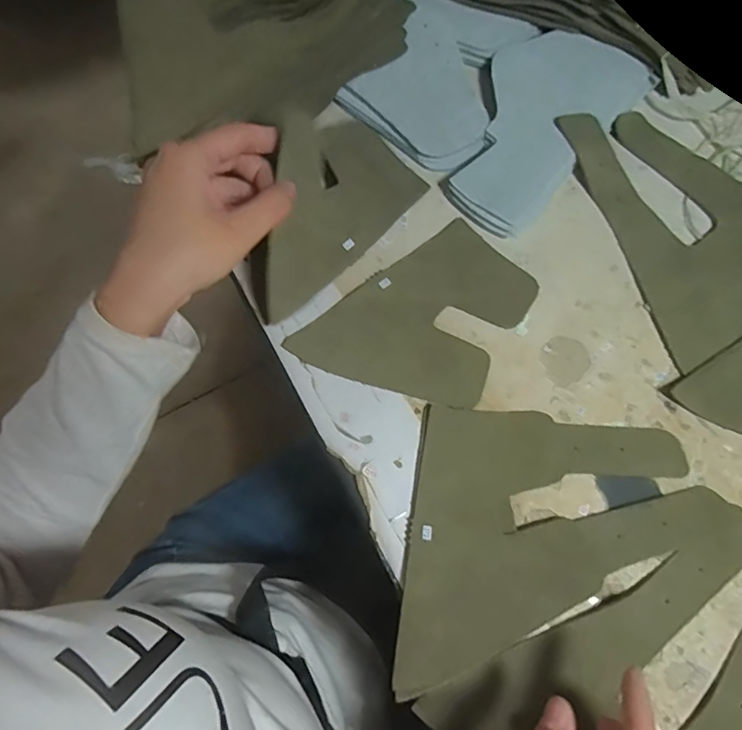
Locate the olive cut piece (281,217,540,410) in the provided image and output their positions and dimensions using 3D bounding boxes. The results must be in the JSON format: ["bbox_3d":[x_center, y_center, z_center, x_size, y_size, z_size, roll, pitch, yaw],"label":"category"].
[{"bbox_3d":[0.038,-0.025,0.342,0.148,0.005,0.106,-41,76,-11],"label":"olive cut piece"}]

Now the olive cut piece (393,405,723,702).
[{"bbox_3d":[0.087,0.080,0.305,0.200,0.004,0.125,-24,71,-9],"label":"olive cut piece"}]

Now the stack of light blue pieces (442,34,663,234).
[{"bbox_3d":[0.117,-0.178,0.380,0.098,0.019,0.174,40,77,12],"label":"stack of light blue pieces"}]

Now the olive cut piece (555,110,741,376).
[{"bbox_3d":[0.229,-0.106,0.358,0.129,0.016,0.186,-18,73,-5],"label":"olive cut piece"}]

